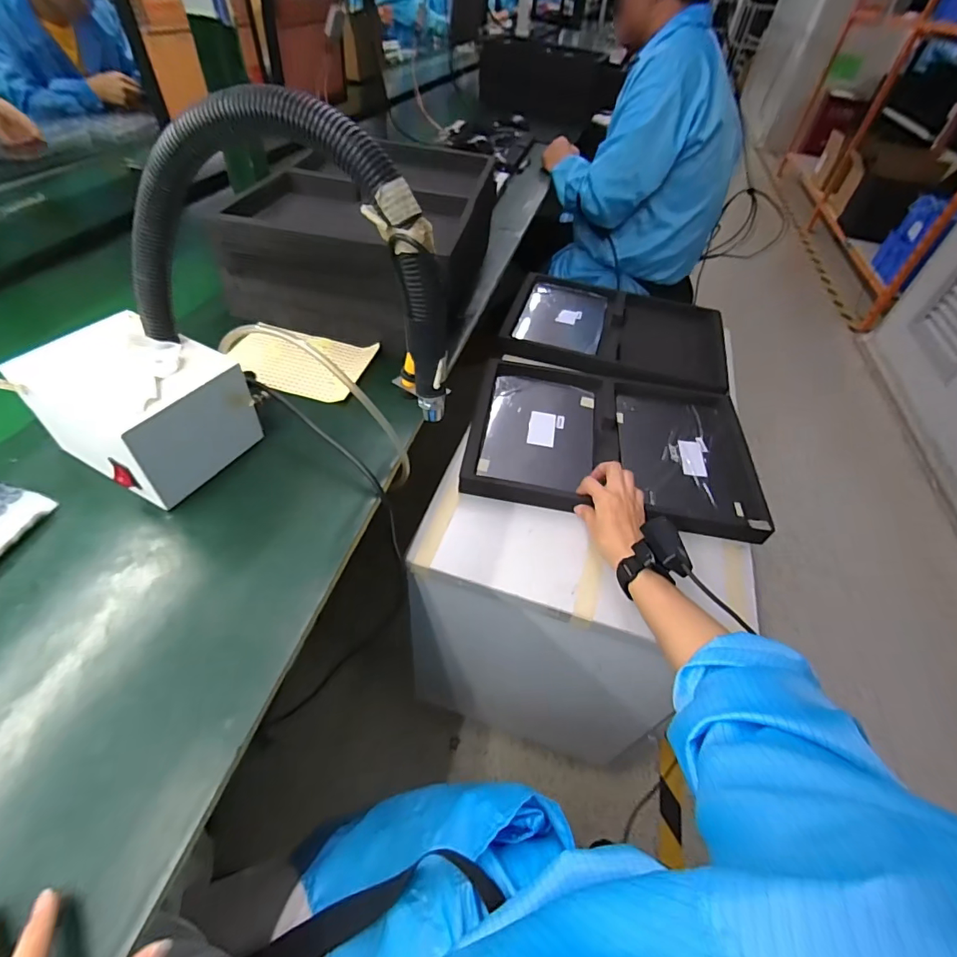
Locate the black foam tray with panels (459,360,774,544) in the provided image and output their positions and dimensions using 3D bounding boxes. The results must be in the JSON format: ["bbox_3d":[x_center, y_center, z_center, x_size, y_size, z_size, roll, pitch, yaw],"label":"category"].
[{"bbox_3d":[0.210,-0.070,0.745,0.423,0.029,0.312,10,47,3],"label":"black foam tray with panels"}]

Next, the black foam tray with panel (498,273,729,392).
[{"bbox_3d":[0.287,-0.318,0.972,0.429,0.033,0.357,16,48,8],"label":"black foam tray with panel"}]

